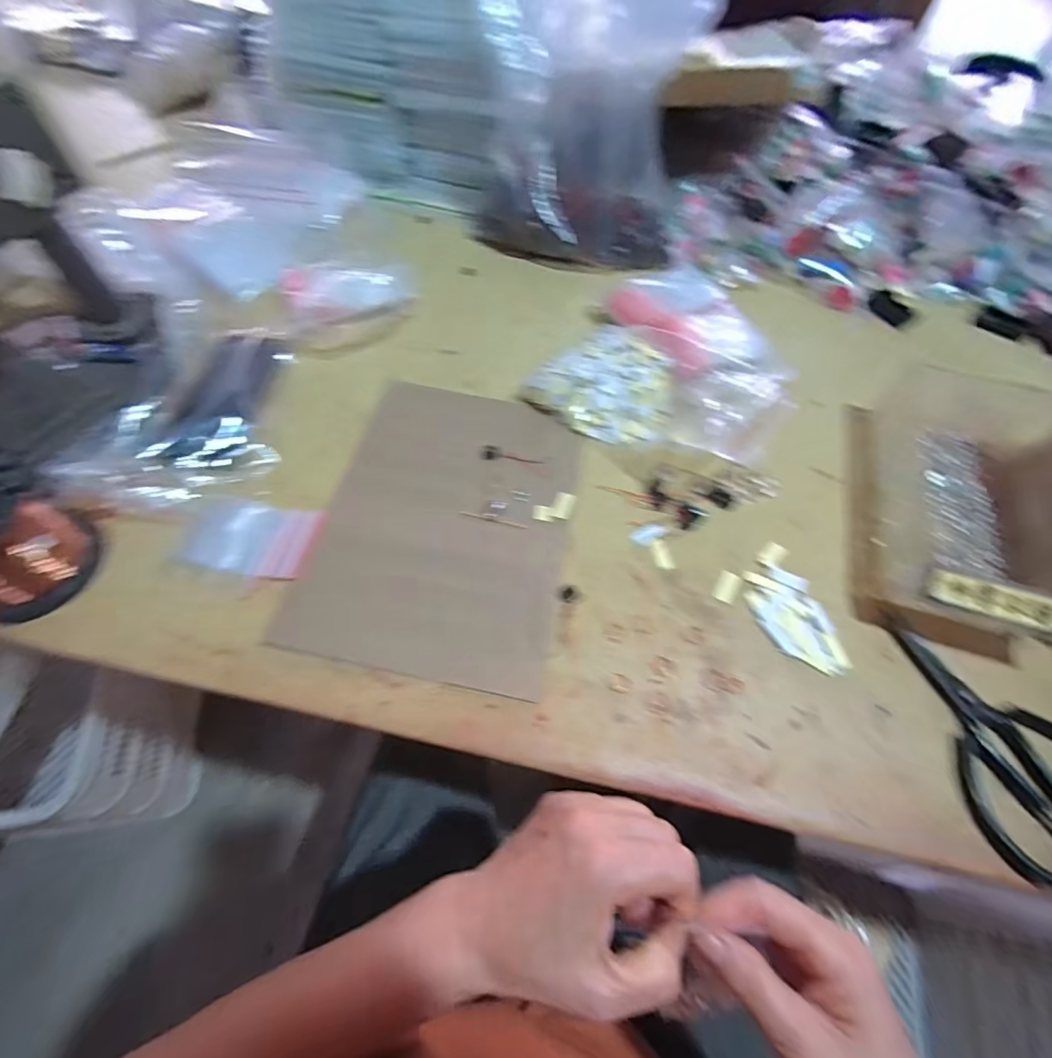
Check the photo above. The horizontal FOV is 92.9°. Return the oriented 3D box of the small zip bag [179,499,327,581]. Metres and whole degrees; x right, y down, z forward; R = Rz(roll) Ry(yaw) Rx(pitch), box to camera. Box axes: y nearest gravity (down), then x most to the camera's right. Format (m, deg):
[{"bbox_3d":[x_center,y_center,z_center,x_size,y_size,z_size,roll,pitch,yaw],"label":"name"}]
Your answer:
[{"bbox_3d":[-0.221,0.007,0.406,0.098,0.009,0.064,7,61,1],"label":"small zip bag"}]

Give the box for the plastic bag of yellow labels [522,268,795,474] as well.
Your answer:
[{"bbox_3d":[0.085,-0.141,0.486,0.131,0.032,0.115,33,65,14],"label":"plastic bag of yellow labels"}]

